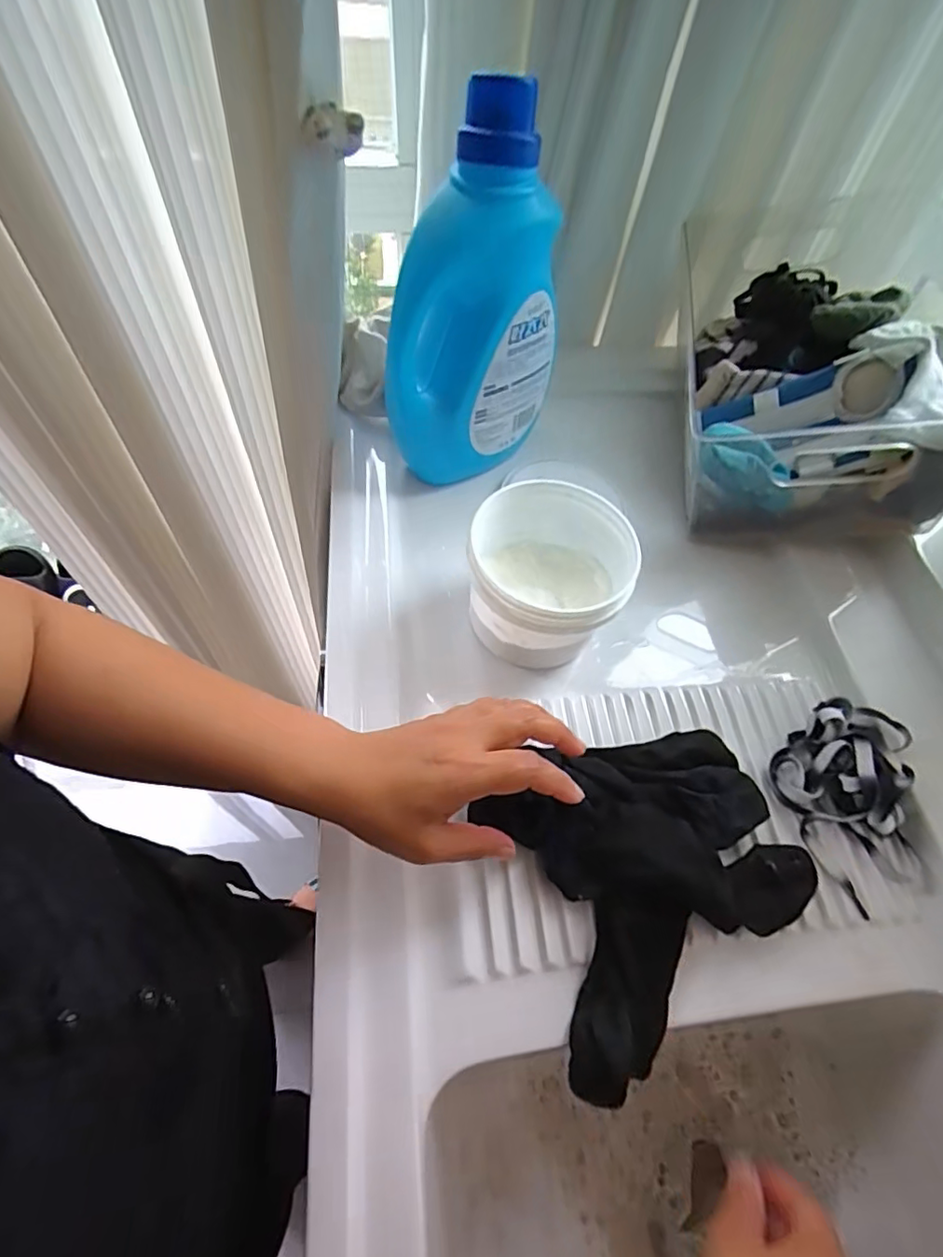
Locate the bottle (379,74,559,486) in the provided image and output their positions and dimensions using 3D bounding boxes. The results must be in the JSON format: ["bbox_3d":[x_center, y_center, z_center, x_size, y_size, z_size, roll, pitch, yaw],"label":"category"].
[{"bbox_3d":[0.002,-0.264,0.490,0.142,0.273,0.077,-32,64,-22],"label":"bottle"}]

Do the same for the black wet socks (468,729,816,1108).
[{"bbox_3d":[0.124,0.160,0.375,0.199,0.056,0.169,-22,61,-17],"label":"black wet socks"}]

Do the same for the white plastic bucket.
[{"bbox_3d":[0.060,-0.035,0.465,0.122,0.101,0.129,14,57,6],"label":"white plastic bucket"}]

